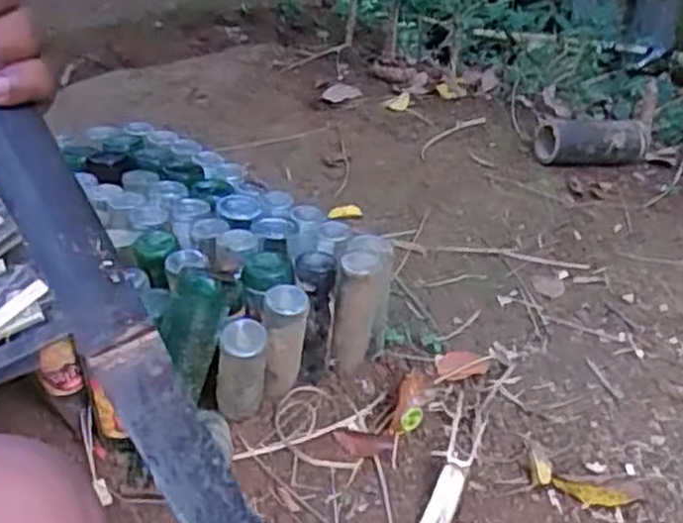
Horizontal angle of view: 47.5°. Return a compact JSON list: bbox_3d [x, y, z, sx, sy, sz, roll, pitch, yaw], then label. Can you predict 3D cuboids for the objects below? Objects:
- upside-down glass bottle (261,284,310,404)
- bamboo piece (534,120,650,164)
[{"bbox_3d":[-0.076,0.109,1.044,0.058,0.144,0.057,0,34,-6],"label":"upside-down glass bottle"},{"bbox_3d":[0.617,-0.287,1.879,0.301,0.077,0.102,-3,34,-7],"label":"bamboo piece"}]

